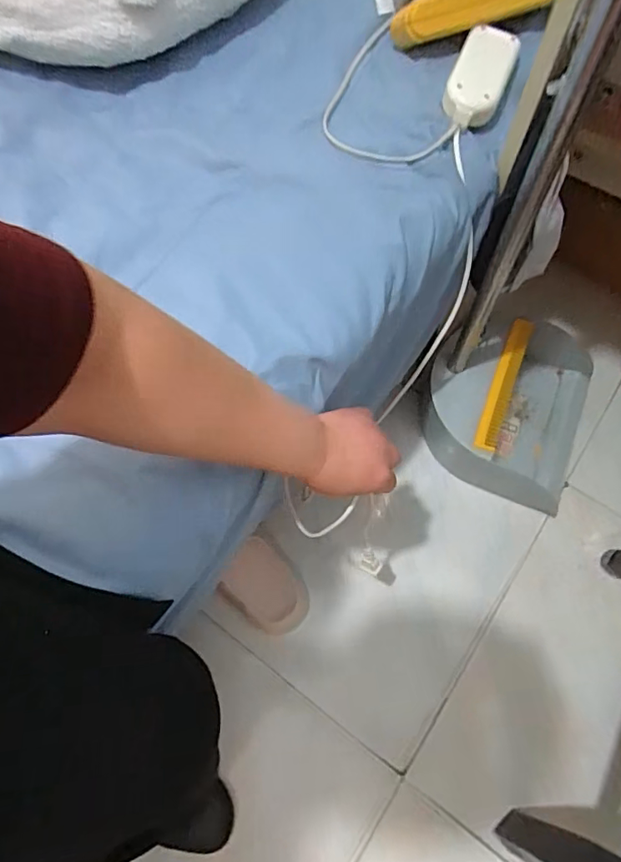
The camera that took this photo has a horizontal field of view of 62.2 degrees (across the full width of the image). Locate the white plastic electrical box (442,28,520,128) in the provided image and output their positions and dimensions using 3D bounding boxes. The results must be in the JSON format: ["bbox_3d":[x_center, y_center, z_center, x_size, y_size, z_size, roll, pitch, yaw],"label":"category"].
[{"bbox_3d":[0.173,-0.363,0.526,0.055,0.028,0.114,21,82,8],"label":"white plastic electrical box"}]

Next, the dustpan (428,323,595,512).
[{"bbox_3d":[0.314,-0.043,0.813,0.255,0.138,0.256,19,69,9],"label":"dustpan"}]

